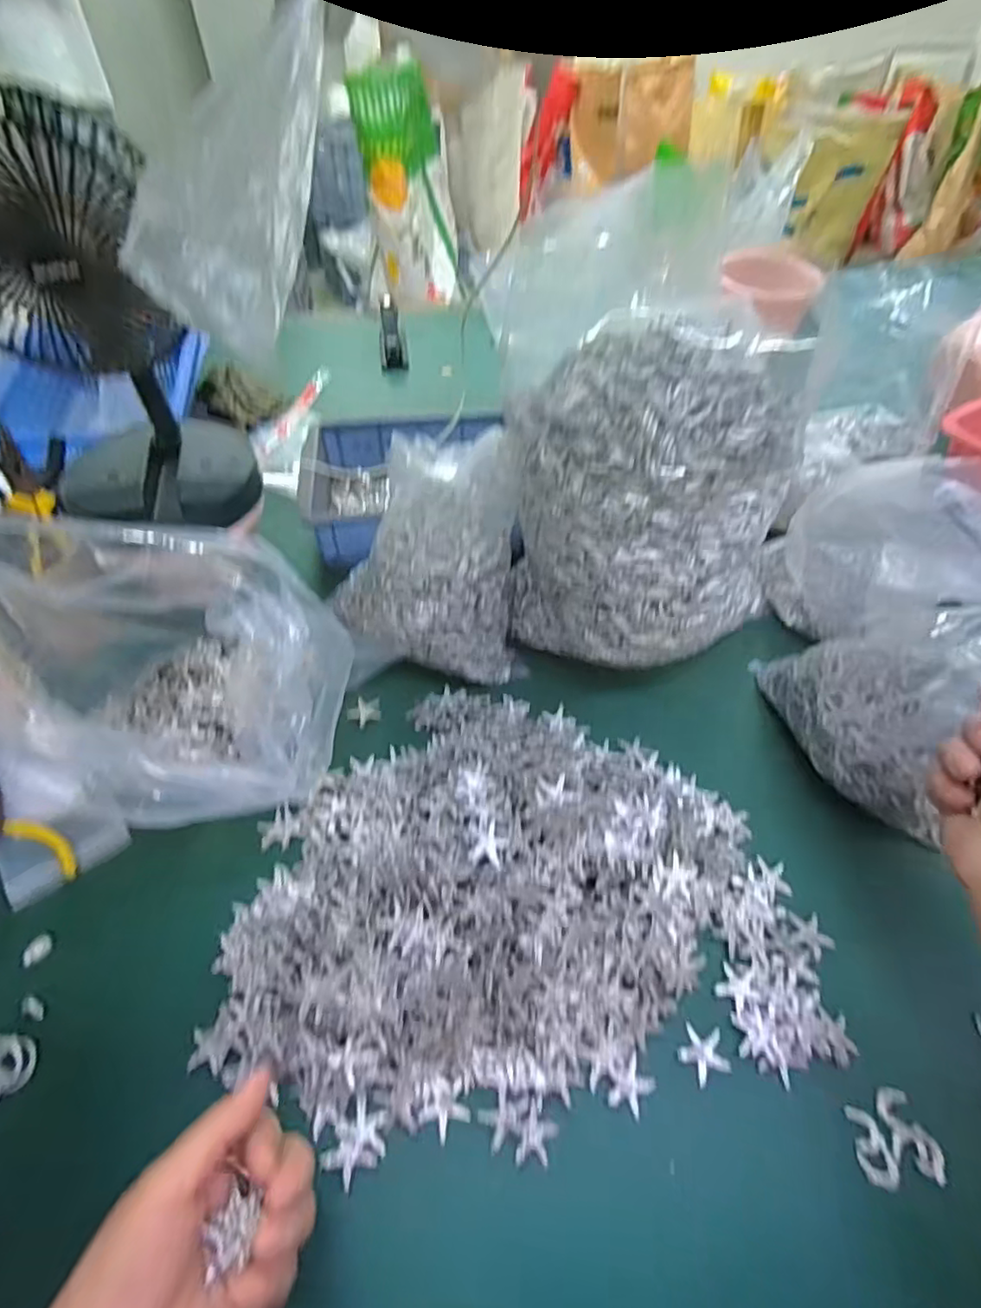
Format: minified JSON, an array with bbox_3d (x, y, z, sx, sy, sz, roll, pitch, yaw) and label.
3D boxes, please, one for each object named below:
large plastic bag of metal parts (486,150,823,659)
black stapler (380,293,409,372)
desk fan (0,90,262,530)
[{"bbox_3d":[0.112,-0.142,0.448,0.161,0.314,0.190,-36,59,-26],"label":"large plastic bag of metal parts"},{"bbox_3d":[-0.147,-0.483,0.915,0.038,0.031,0.147,-6,64,-5],"label":"black stapler"},{"bbox_3d":[-0.293,-0.234,0.470,0.158,0.275,0.121,-13,52,-10],"label":"desk fan"}]

